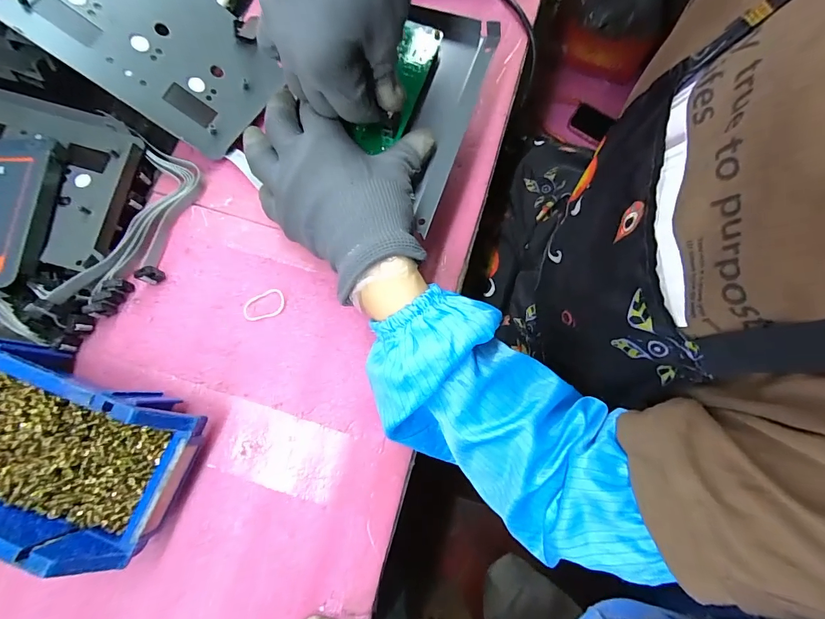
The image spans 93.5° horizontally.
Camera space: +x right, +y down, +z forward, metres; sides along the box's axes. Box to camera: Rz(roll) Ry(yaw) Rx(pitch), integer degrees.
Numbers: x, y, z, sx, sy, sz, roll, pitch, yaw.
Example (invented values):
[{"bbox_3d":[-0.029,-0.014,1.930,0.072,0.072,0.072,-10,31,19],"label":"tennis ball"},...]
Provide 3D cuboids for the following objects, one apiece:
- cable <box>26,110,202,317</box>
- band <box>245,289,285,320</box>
[{"bbox_3d":[-0.233,-0.074,0.322,0.074,0.032,0.168,12,76,-1],"label":"cable"},{"bbox_3d":[-0.124,-0.003,0.326,0.035,0.004,0.023,-29,80,-10],"label":"band"}]

